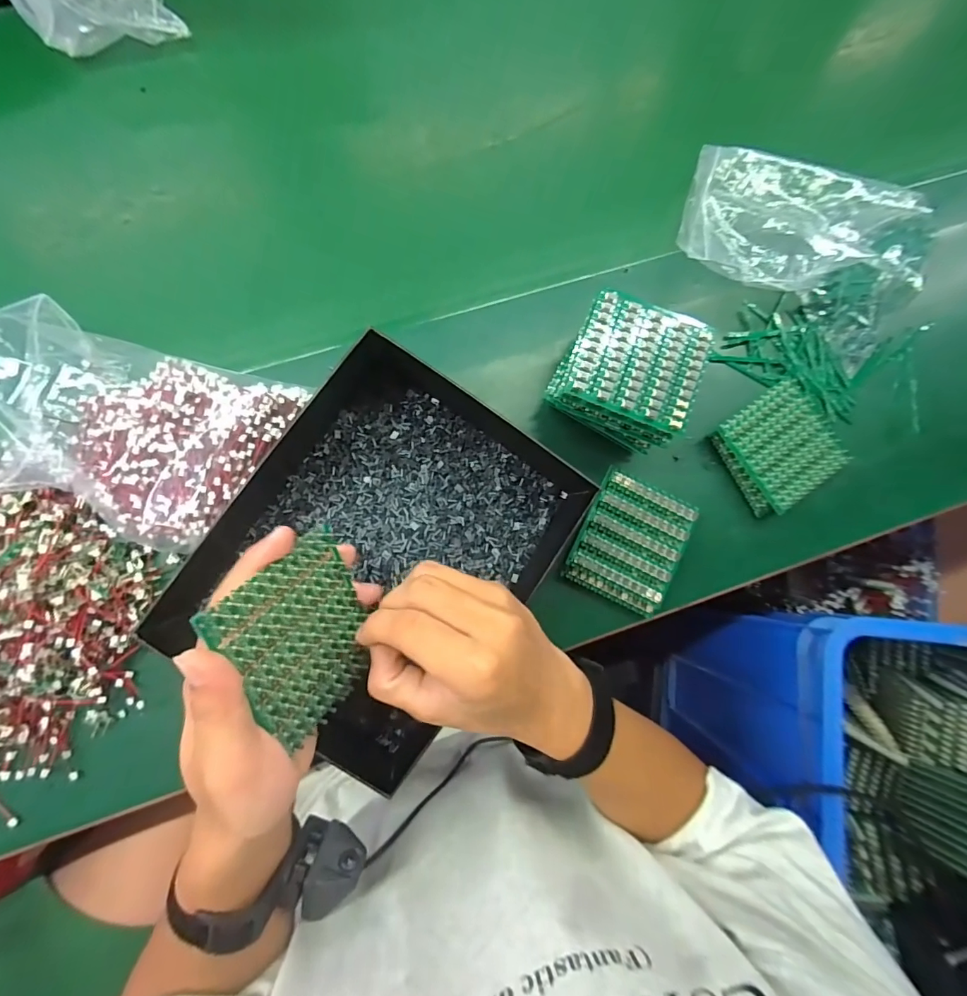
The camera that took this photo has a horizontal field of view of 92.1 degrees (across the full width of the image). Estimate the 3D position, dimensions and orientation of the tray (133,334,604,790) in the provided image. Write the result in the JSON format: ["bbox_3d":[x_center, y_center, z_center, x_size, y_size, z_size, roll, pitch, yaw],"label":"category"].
[{"bbox_3d":[-0.075,0.037,0.337,0.211,0.046,0.261,36,82,1],"label":"tray"}]

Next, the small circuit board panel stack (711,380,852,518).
[{"bbox_3d":[0.251,-0.045,0.394,0.090,0.022,0.086,-33,87,-7],"label":"small circuit board panel stack"}]

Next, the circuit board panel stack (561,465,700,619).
[{"bbox_3d":[0.117,0.036,0.379,0.080,0.027,0.094,26,82,-1],"label":"circuit board panel stack"}]

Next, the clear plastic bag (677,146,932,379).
[{"bbox_3d":[0.280,-0.226,0.401,0.219,0.052,0.160,24,82,-1],"label":"clear plastic bag"}]

